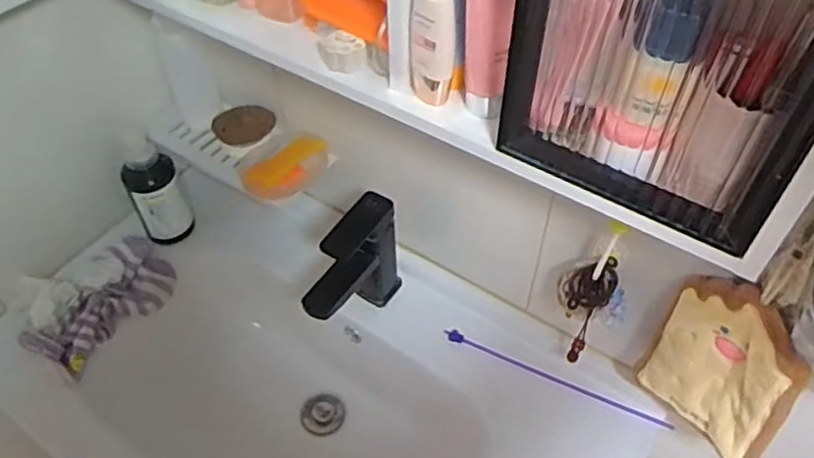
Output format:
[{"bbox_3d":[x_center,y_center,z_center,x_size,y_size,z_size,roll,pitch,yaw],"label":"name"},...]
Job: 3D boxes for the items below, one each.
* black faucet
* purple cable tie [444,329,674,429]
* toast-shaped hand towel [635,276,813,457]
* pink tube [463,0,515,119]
[{"bbox_3d":[-0.073,0.061,0.829,0.053,0.171,0.149,31,57,24],"label":"black faucet"},{"bbox_3d":[0.186,0.188,0.835,0.297,0.013,0.012,20,53,17],"label":"purple cable tie"},{"bbox_3d":[0.310,0.141,0.658,0.042,0.198,0.151,-27,55,-20],"label":"toast-shaped hand towel"},{"bbox_3d":[0.066,-0.154,0.520,0.034,0.145,0.026,14,52,13],"label":"pink tube"}]

